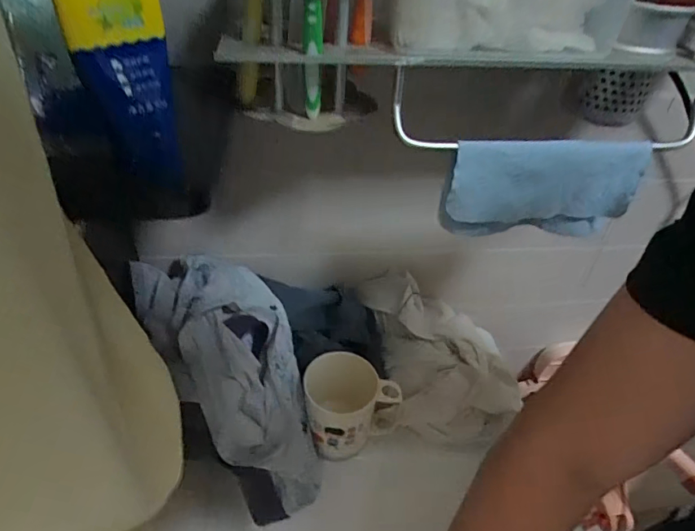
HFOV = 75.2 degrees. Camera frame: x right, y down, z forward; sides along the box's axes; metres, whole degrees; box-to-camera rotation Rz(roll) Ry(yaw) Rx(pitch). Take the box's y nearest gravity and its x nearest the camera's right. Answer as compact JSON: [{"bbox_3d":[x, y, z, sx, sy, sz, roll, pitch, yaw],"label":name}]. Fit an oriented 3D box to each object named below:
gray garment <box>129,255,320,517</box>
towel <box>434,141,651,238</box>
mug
[{"bbox_3d":[-0.106,0.114,0.479,0.146,0.069,0.303,-29,86,-35],"label":"gray garment"},{"bbox_3d":[0.158,-0.061,0.375,0.155,0.085,0.016,2,39,-3],"label":"towel"},{"bbox_3d":[0.006,0.163,0.519,0.108,0.093,0.079,3,39,-2],"label":"mug"}]

